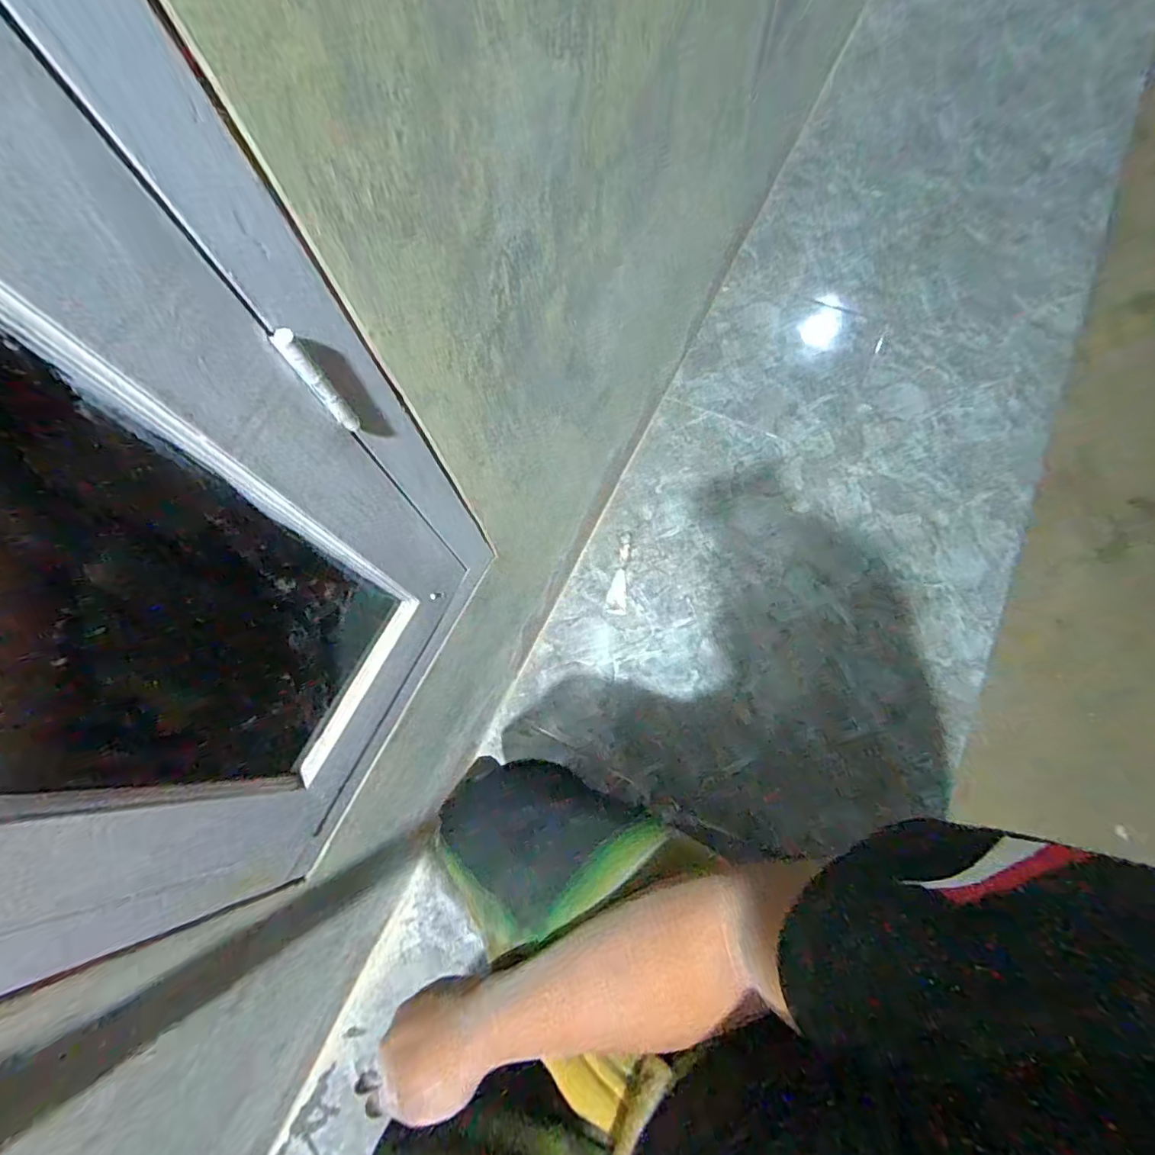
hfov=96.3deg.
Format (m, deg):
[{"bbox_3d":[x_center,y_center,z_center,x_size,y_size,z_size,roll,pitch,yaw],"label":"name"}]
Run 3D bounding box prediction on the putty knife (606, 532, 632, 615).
[{"bbox_3d":[0.090,-0.011,1.093,0.039,0.017,0.179,5,71,8],"label":"putty knife"}]

